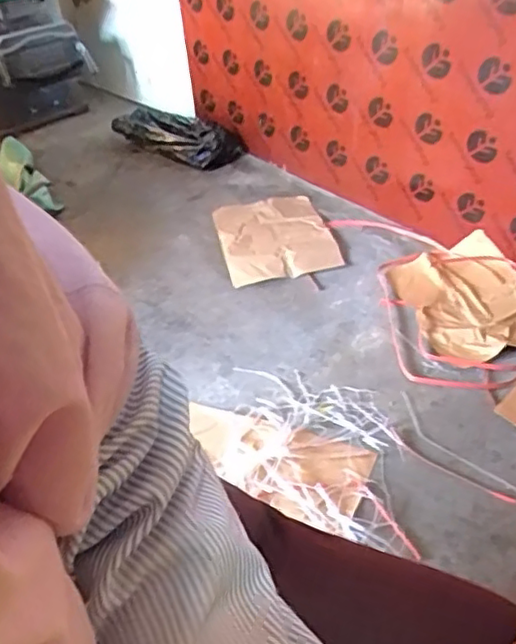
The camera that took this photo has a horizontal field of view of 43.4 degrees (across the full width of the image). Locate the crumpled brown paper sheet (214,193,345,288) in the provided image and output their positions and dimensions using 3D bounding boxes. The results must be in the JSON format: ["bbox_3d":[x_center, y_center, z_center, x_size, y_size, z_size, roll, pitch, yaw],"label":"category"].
[{"bbox_3d":[0.045,-0.211,1.595,0.272,0.031,0.343,-12,41,-9],"label":"crumpled brown paper sheet"}]

